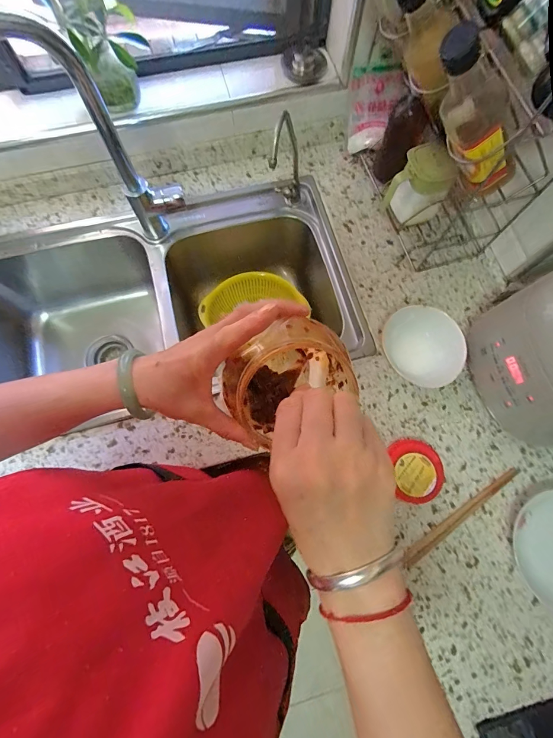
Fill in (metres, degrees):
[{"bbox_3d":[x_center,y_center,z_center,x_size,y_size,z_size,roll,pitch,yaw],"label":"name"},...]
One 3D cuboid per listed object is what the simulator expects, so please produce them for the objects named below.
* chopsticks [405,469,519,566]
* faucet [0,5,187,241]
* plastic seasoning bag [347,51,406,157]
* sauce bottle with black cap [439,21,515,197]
[{"bbox_3d":[0.292,0.226,0.526,0.238,0.010,0.019,-32,77,-9],"label":"chopsticks"},{"bbox_3d":[-0.271,-0.280,0.480,0.239,0.354,0.064,-37,80,-10],"label":"faucet"},{"bbox_3d":[0.180,-0.480,0.619,0.092,0.132,0.033,-10,46,1],"label":"plastic seasoning bag"},{"bbox_3d":[0.238,-0.282,0.399,0.064,0.259,0.066,-21,72,36],"label":"sauce bottle with black cap"}]

